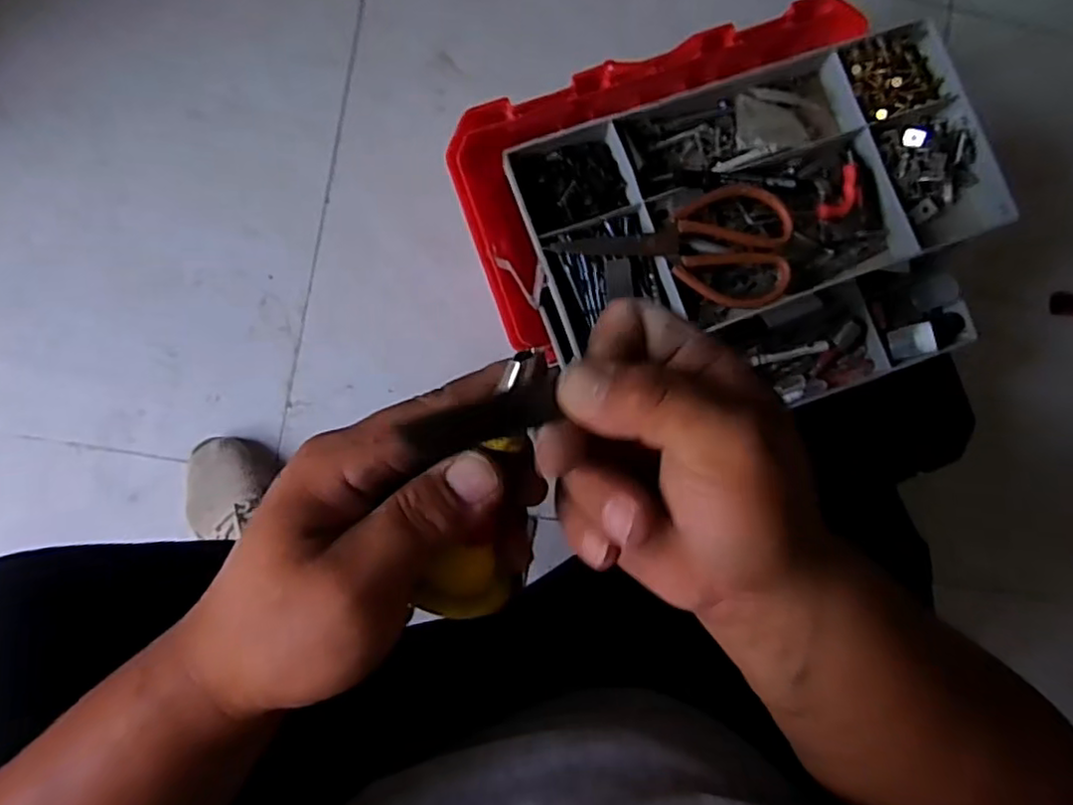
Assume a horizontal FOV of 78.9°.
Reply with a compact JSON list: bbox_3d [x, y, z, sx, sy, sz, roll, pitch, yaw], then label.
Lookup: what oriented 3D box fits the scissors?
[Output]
[{"bbox_3d":[0.118,-0.137,0.551,0.194,0.026,0.094,5,89,-4],"label":"scissors"}]

